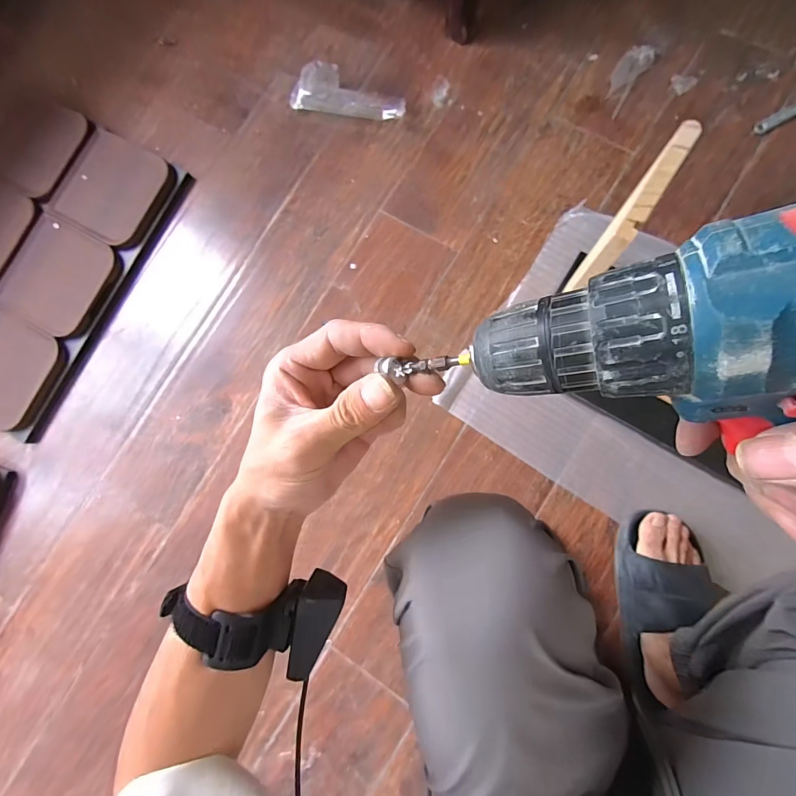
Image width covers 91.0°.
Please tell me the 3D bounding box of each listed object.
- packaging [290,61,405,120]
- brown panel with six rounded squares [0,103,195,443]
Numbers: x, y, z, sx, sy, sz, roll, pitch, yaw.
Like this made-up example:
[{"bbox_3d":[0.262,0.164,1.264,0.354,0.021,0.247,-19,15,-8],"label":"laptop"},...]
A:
[{"bbox_3d":[-0.088,-0.556,0.709,0.208,0.035,0.071,13,86,8],"label":"packaging"},{"bbox_3d":[-0.695,-0.249,0.742,0.402,0.049,0.596,29,89,9],"label":"brown panel with six rounded squares"}]

